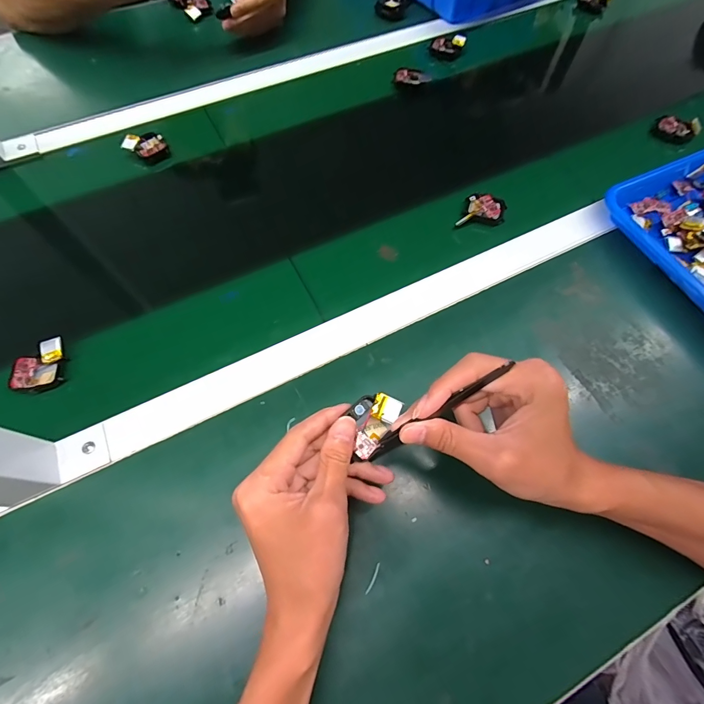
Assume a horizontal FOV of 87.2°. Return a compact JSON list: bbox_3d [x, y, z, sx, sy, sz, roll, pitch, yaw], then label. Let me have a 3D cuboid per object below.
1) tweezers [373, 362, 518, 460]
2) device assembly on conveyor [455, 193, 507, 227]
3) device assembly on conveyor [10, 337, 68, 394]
[{"bbox_3d":[0.060,0.039,0.250,0.108,0.014,0.008,-37,67,22],"label":"tweezers"},{"bbox_3d":[0.154,-0.164,0.443,0.055,0.026,0.046,8,66,3],"label":"device assembly on conveyor"},{"bbox_3d":[-0.296,0.015,0.350,0.049,0.016,0.048,0,66,-1],"label":"device assembly on conveyor"}]

